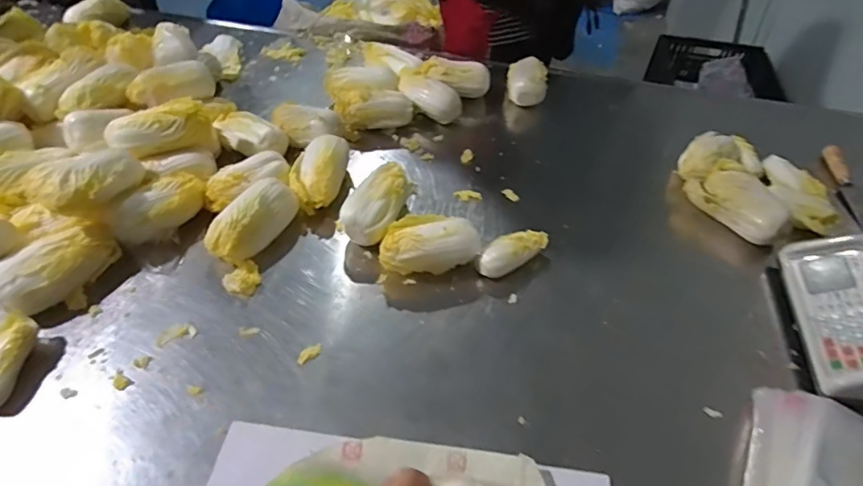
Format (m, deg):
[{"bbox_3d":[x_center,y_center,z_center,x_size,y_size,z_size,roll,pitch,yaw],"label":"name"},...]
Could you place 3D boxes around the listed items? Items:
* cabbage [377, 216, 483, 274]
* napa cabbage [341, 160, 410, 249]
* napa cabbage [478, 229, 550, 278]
[{"bbox_3d":[-0.003,0.003,0.763,0.143,0.074,0.083,-3,49,-5],"label":"cabbage"},{"bbox_3d":[-0.081,-0.058,0.806,0.081,0.073,0.151,21,51,15],"label":"napa cabbage"},{"bbox_3d":[0.120,0.017,0.781,0.119,0.044,0.051,-27,55,-24],"label":"napa cabbage"}]

